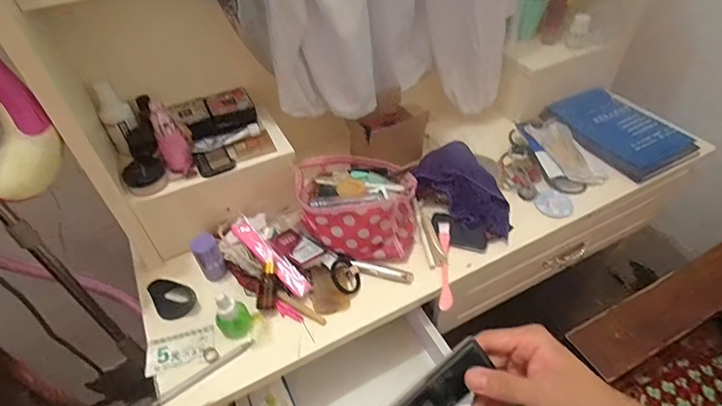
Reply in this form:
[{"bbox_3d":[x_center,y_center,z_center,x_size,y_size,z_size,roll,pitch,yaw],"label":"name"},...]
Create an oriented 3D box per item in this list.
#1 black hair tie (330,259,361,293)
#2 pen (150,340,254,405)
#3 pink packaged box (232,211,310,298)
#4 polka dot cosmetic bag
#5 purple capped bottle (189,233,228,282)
[{"bbox_3d":[-0.024,0.110,0.629,0.043,0.007,0.056,-22,75,-32],"label":"black hair tie"},{"bbox_3d":[-0.204,0.220,0.545,0.138,0.011,0.012,-32,52,-26],"label":"pen"},{"bbox_3d":[-0.135,0.078,0.627,0.155,0.014,0.029,41,58,17],"label":"pink packaged box"},{"bbox_3d":[-0.005,0.005,0.675,0.182,0.106,0.161,0,45,3],"label":"polka dot cosmetic bag"},{"bbox_3d":[-0.227,0.083,0.630,0.035,0.075,0.032,-1,45,1],"label":"purple capped bottle"}]

